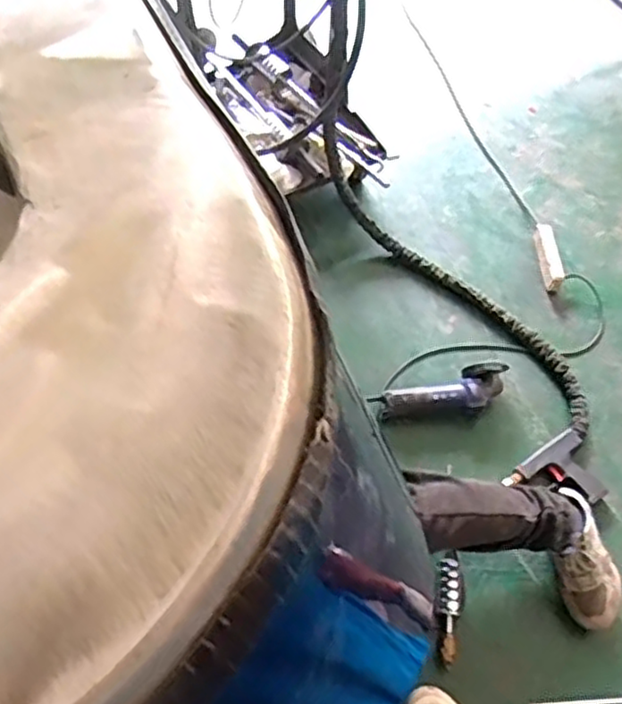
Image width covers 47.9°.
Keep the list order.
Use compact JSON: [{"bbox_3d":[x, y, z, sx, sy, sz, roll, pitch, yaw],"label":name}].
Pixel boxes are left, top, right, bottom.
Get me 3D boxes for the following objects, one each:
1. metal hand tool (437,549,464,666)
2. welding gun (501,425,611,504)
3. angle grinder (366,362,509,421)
[{"bbox_3d":[0.266,0.484,1.326,0.054,0.029,0.201,5,58,0],"label":"metal hand tool"},{"bbox_3d":[0.530,0.269,1.486,0.215,0.034,0.150,-29,64,-19],"label":"welding gun"},{"bbox_3d":[0.298,0.096,1.563,0.300,0.083,0.091,-10,59,-10],"label":"angle grinder"}]

